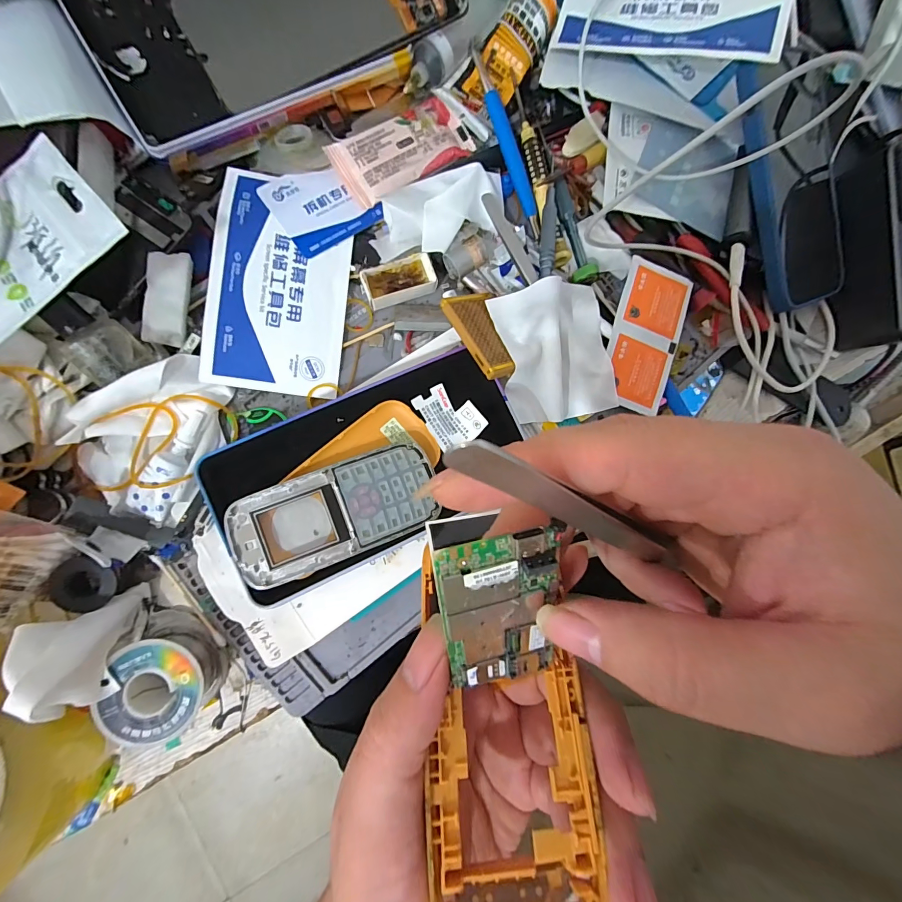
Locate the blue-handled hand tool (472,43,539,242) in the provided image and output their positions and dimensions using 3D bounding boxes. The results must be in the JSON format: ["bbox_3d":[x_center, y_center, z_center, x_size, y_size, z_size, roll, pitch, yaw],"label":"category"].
[{"bbox_3d":[0.040,-0.215,0.270,0.010,0.005,0.125,-24,100,-8],"label":"blue-handled hand tool"}]

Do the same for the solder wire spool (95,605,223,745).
[{"bbox_3d":[-0.159,0.125,0.217,0.048,0.030,0.059,7,83,-6],"label":"solder wire spool"}]

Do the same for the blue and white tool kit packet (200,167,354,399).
[{"bbox_3d":[-0.109,-0.106,0.250,0.081,0.005,0.133,7,89,-14],"label":"blue and white tool kit packet"}]

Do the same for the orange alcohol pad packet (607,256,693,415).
[{"bbox_3d":[0.133,-0.079,0.264,0.047,0.004,0.099,17,87,-11],"label":"orange alcohol pad packet"}]

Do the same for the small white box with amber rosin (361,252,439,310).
[{"bbox_3d":[-0.035,-0.115,0.262,0.048,0.012,0.023,-22,86,-8],"label":"small white box with amber rosin"}]

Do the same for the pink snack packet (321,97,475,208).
[{"bbox_3d":[-0.032,-0.206,0.264,0.094,0.014,0.039,-37,89,-9],"label":"pink snack packet"}]

